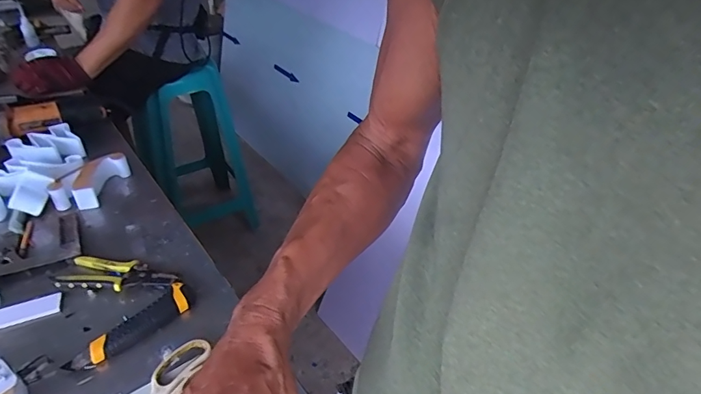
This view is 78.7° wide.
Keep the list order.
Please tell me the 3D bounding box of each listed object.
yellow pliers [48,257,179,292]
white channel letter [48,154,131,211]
[{"bbox_3d":[-0.332,0.109,0.610,0.156,0.018,0.056,2,37,-3],"label":"yellow pliers"},{"bbox_3d":[-0.463,-0.035,0.761,0.065,0.051,0.138,7,38,4],"label":"white channel letter"}]

